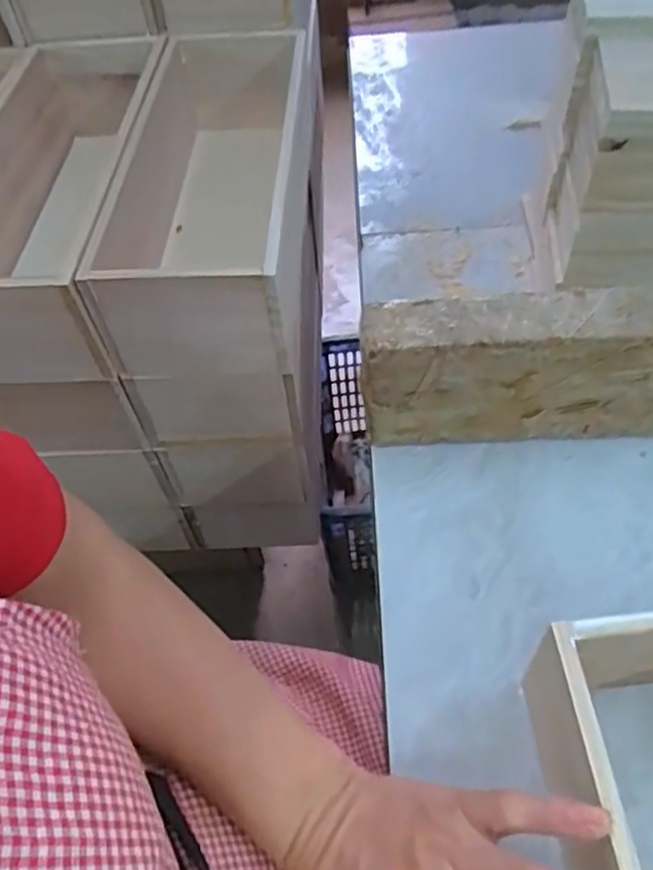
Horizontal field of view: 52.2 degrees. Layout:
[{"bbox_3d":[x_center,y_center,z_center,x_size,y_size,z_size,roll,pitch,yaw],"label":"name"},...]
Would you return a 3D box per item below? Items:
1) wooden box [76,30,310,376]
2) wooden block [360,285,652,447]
[{"bbox_3d":[-0.089,-0.192,0.566,0.141,0.148,0.355,-2,53,4],"label":"wooden box"},{"bbox_3d":[0.126,-0.040,0.433,0.202,0.104,0.044,-3,53,4],"label":"wooden block"}]

